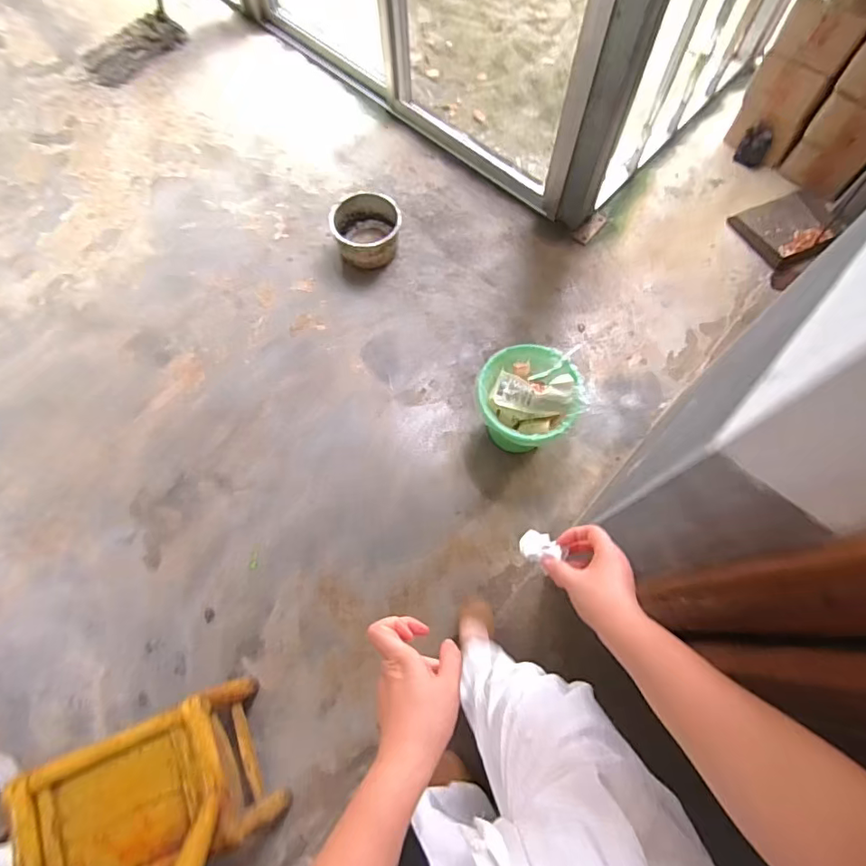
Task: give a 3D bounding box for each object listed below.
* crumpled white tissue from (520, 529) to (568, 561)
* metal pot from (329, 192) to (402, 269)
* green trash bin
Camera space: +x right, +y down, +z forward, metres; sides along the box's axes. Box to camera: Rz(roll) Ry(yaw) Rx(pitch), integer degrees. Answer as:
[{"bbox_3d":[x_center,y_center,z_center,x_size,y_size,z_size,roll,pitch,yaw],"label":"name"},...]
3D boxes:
[{"bbox_3d":[0.123,0.126,0.589,0.050,0.020,0.035,-1,71,-2],"label":"crumpled white tissue"},{"bbox_3d":[-0.209,-0.615,1.630,0.209,0.131,0.239,1,71,-2],"label":"metal pot"},{"bbox_3d":[0.231,-0.064,1.368,0.247,0.260,0.236,0,71,1],"label":"green trash bin"}]

